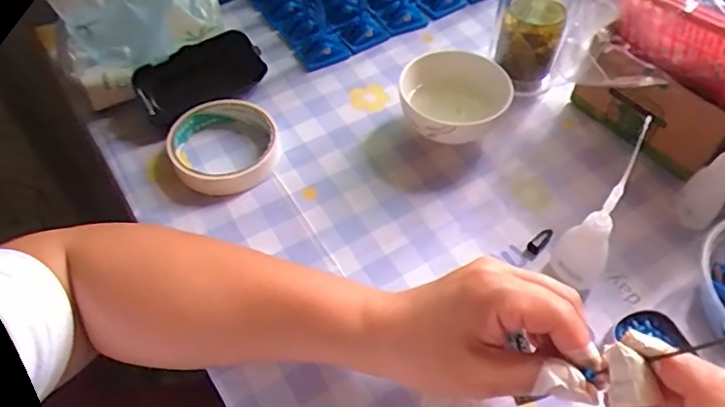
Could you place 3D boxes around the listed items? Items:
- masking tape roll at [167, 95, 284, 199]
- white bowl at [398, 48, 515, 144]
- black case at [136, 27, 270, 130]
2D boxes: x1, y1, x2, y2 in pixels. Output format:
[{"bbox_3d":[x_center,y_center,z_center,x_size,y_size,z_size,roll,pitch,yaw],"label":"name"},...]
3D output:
[{"bbox_3d":[-0.110,-0.046,0.466,0.085,0.024,0.085,-1,53,2],"label":"masking tape roll"},{"bbox_3d":[0.072,-0.081,0.470,0.085,0.049,0.083,-1,53,2],"label":"white bowl"},{"bbox_3d":[-0.138,-0.107,0.498,0.108,0.039,0.045,-25,56,-16],"label":"black case"}]

